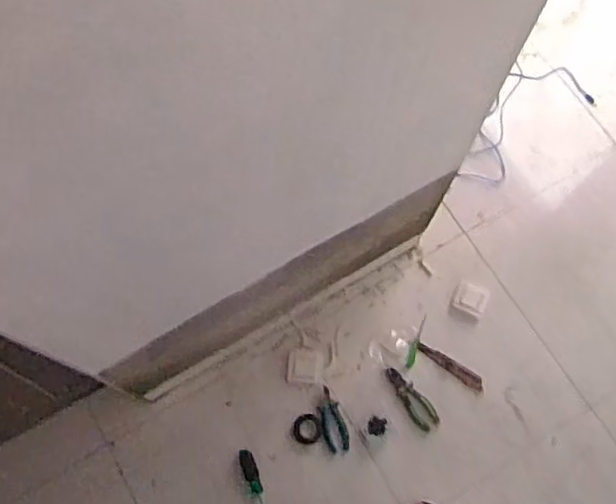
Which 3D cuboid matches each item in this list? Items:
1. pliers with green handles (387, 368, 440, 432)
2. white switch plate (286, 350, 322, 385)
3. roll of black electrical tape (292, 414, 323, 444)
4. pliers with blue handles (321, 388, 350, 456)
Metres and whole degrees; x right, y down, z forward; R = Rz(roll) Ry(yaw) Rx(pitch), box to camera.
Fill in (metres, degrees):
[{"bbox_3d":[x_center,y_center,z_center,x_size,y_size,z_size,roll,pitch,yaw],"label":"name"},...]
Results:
[{"bbox_3d":[0.268,0.382,1.657,0.062,0.020,0.188,-38,89,-13],"label":"pliers with green handles"},{"bbox_3d":[-0.009,0.301,1.668,0.087,0.009,0.086,2,71,0],"label":"white switch plate"},{"bbox_3d":[-0.001,0.451,1.628,0.071,0.015,0.073,0,71,-1],"label":"roll of black electrical tape"},{"bbox_3d":[0.062,0.430,1.632,0.060,0.015,0.157,-17,72,-7],"label":"pliers with blue handles"}]

